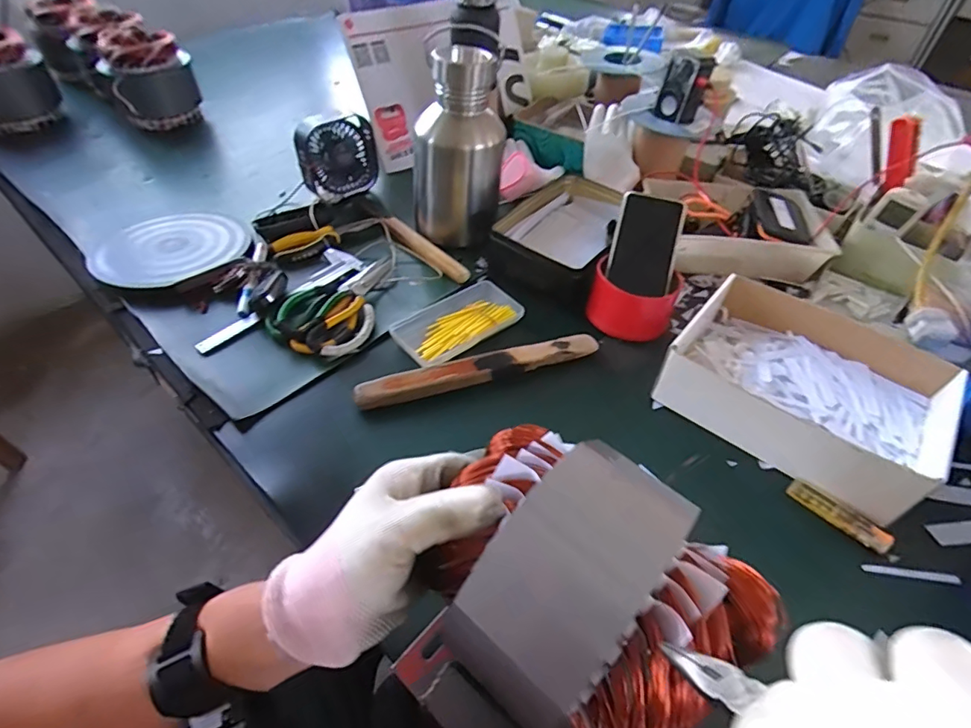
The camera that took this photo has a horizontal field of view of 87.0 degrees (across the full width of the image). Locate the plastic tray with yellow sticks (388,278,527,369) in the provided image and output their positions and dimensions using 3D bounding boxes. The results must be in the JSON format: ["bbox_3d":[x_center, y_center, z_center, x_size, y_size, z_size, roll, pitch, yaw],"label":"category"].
[{"bbox_3d":[-0.032,-0.052,0.623,0.154,0.017,0.087,-31,56,-27],"label":"plastic tray with yellow sticks"}]

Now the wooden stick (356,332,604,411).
[{"bbox_3d":[-0.004,0.004,0.562,0.271,0.026,0.026,-14,50,-15],"label":"wooden stick"}]

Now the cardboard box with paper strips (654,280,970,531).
[{"bbox_3d":[0.332,0.021,0.534,0.247,0.072,0.197,32,54,24],"label":"cardboard box with paper strips"}]

